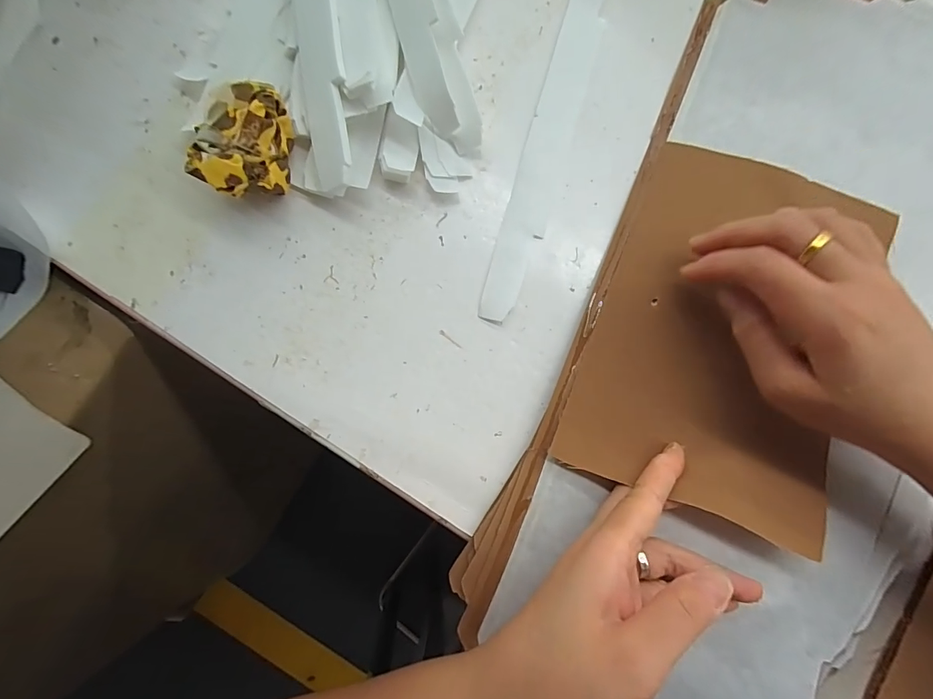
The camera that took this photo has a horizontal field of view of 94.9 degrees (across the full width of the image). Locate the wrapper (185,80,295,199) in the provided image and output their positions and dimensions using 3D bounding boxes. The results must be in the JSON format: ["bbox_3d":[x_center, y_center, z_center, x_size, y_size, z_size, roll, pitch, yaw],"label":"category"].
[{"bbox_3d":[-0.121,-0.116,0.239,0.038,0.040,0.064,3,84,1],"label":"wrapper"}]

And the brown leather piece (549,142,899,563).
[{"bbox_3d":[0.146,-0.013,0.238,0.135,0.007,0.202,22,80,9],"label":"brown leather piece"}]

